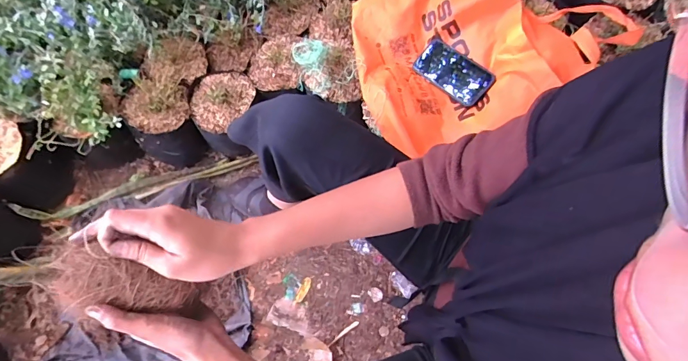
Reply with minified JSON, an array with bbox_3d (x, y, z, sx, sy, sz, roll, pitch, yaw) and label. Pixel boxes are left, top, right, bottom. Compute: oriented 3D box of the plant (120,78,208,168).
[{"bbox_3d":[-0.404,-0.133,0.886,0.139,0.181,0.145,1,65,-2],"label":"plant"}]

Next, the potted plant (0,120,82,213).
[{"bbox_3d":[-0.717,-0.028,0.865,0.125,0.216,0.161,19,65,6],"label":"potted plant"}]

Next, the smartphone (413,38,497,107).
[{"bbox_3d":[0.209,-0.210,0.755,0.153,0.009,0.079,42,95,24],"label":"smartphone"}]

